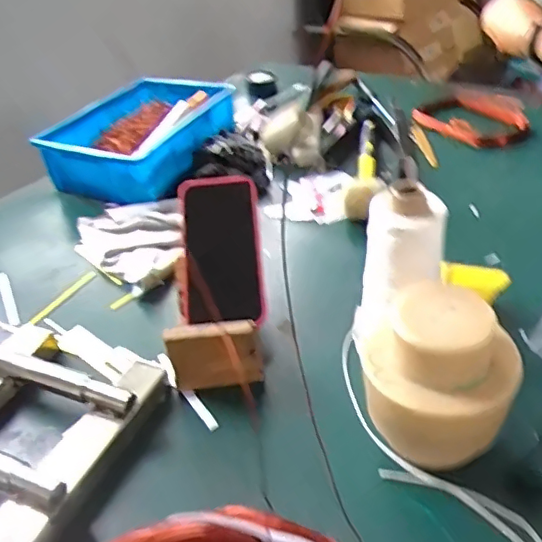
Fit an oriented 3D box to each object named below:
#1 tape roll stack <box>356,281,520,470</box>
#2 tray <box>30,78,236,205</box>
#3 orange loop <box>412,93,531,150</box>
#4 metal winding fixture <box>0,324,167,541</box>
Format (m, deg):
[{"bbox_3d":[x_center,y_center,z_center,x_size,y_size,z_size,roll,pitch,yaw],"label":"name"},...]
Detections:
[{"bbox_3d":[0.124,0.082,0.430,0.108,0.128,0.089,-3,37,5],"label":"tape roll stack"},{"bbox_3d":[-0.204,-0.221,0.902,0.206,0.088,0.310,11,40,22],"label":"tray"},{"bbox_3d":[0.325,-0.261,0.944,0.112,0.043,0.193,-23,39,-21],"label":"orange loop"},{"bbox_3d":[-0.212,0.130,0.493,0.181,0.042,0.193,11,40,23],"label":"metal winding fixture"}]

